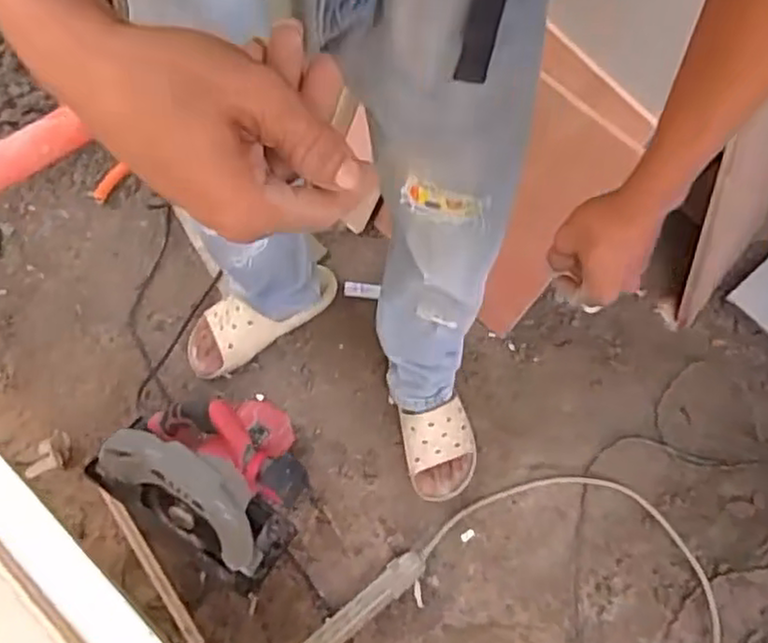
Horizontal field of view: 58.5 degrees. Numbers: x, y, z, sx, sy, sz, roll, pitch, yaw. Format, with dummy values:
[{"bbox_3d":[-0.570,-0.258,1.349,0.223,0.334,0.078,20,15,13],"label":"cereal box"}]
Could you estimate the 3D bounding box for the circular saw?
[{"bbox_3d":[-0.247,0.197,0.983,0.275,0.183,0.227,29,67,9],"label":"circular saw"}]

